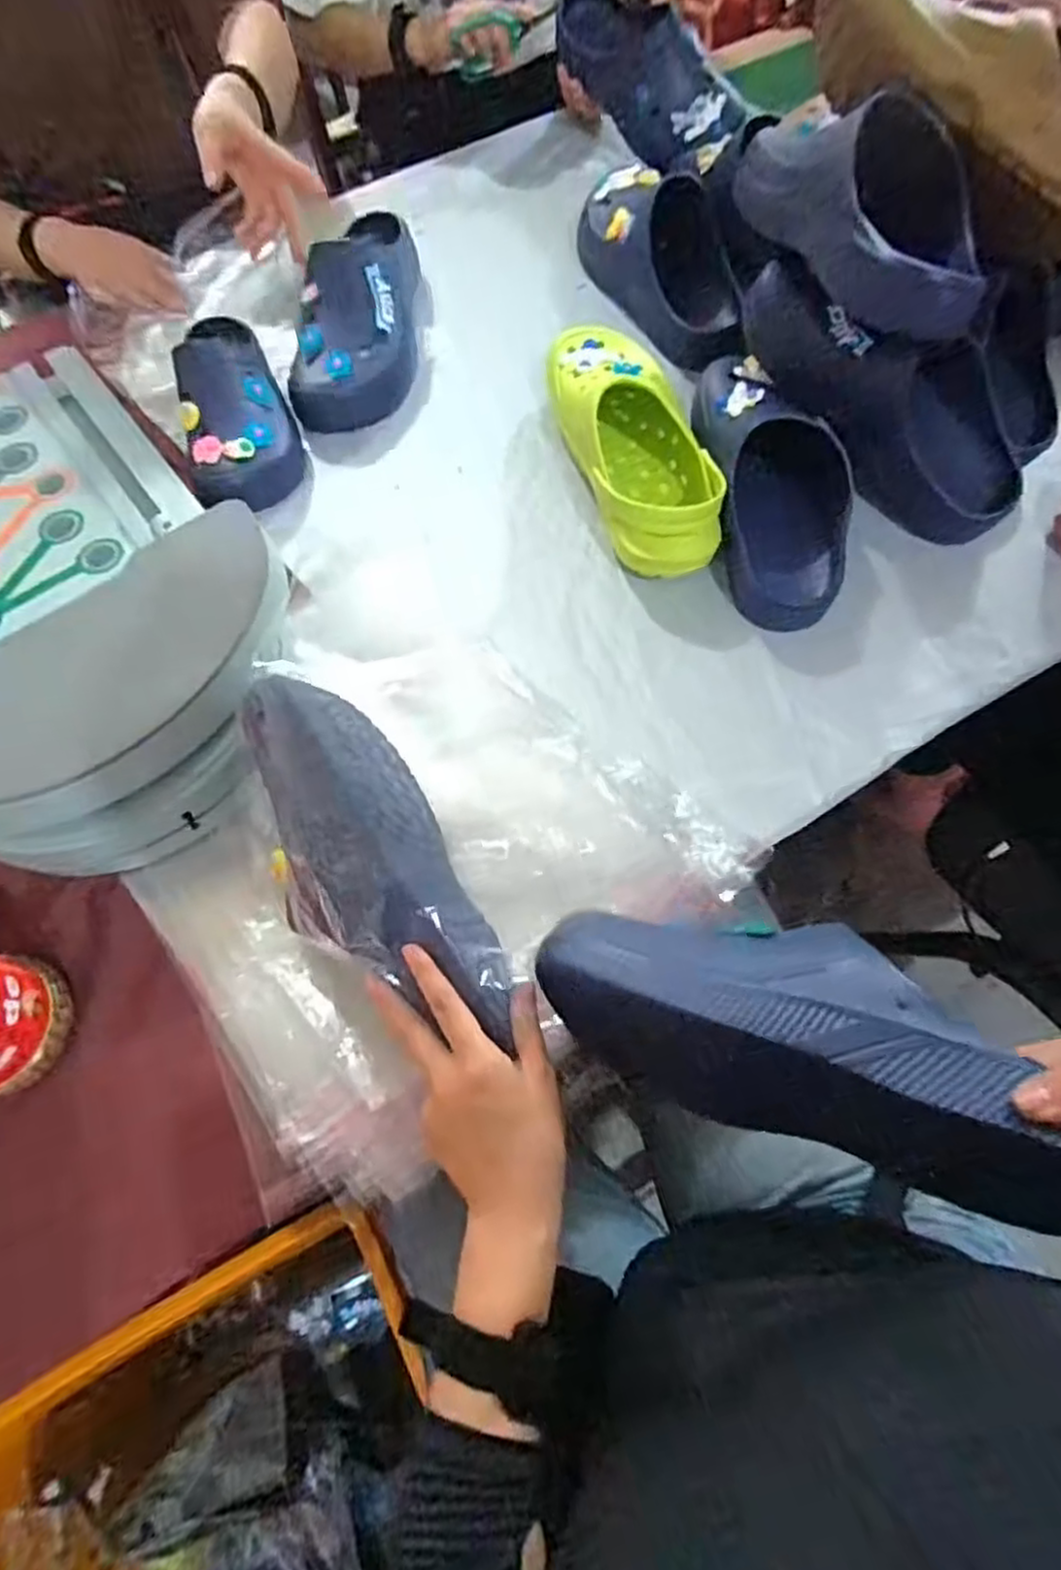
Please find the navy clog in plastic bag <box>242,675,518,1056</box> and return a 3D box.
[{"bbox_3d":[-0.104,0.053,0.476,0.104,0.107,0.258,-31,74,-11],"label":"navy clog in plastic bag"}]

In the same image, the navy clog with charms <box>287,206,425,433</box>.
[{"bbox_3d":[-0.174,-0.483,0.720,0.105,0.086,0.248,2,66,3],"label":"navy clog with charms"}]

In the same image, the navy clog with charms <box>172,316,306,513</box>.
[{"bbox_3d":[-0.288,-0.380,0.693,0.094,0.084,0.228,-12,66,-3],"label":"navy clog with charms"}]

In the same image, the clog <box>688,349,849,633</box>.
[{"bbox_3d":[0.212,-0.270,0.615,0.106,0.078,0.264,-9,79,-2],"label":"clog"}]

